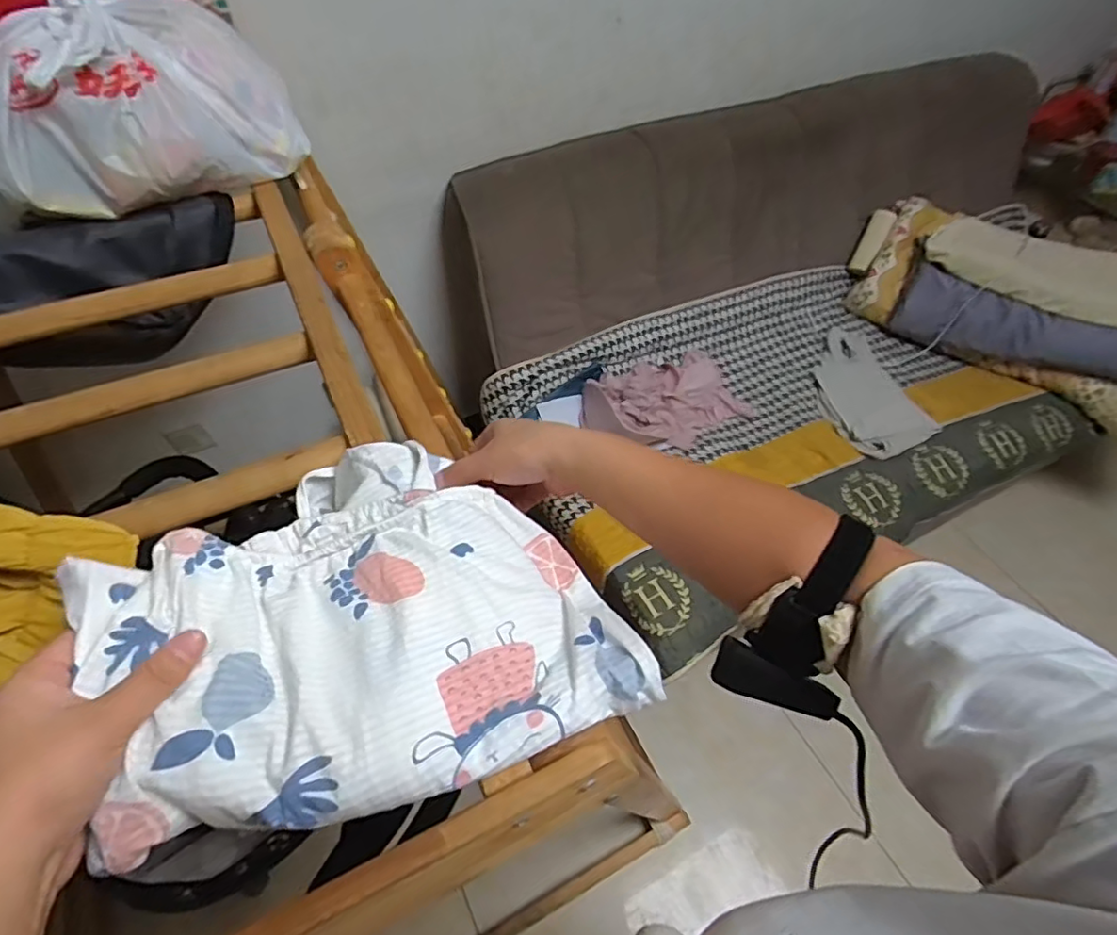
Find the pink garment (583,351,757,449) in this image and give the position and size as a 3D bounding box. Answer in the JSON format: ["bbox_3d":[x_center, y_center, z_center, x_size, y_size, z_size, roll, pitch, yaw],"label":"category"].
[{"bbox_3d":[0.268,-0.169,1.455,0.451,0.057,0.238,-19,62,-31],"label":"pink garment"}]

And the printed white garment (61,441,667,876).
[{"bbox_3d":[-0.114,0.072,0.360,0.270,0.078,0.243,-19,54,-16],"label":"printed white garment"}]

